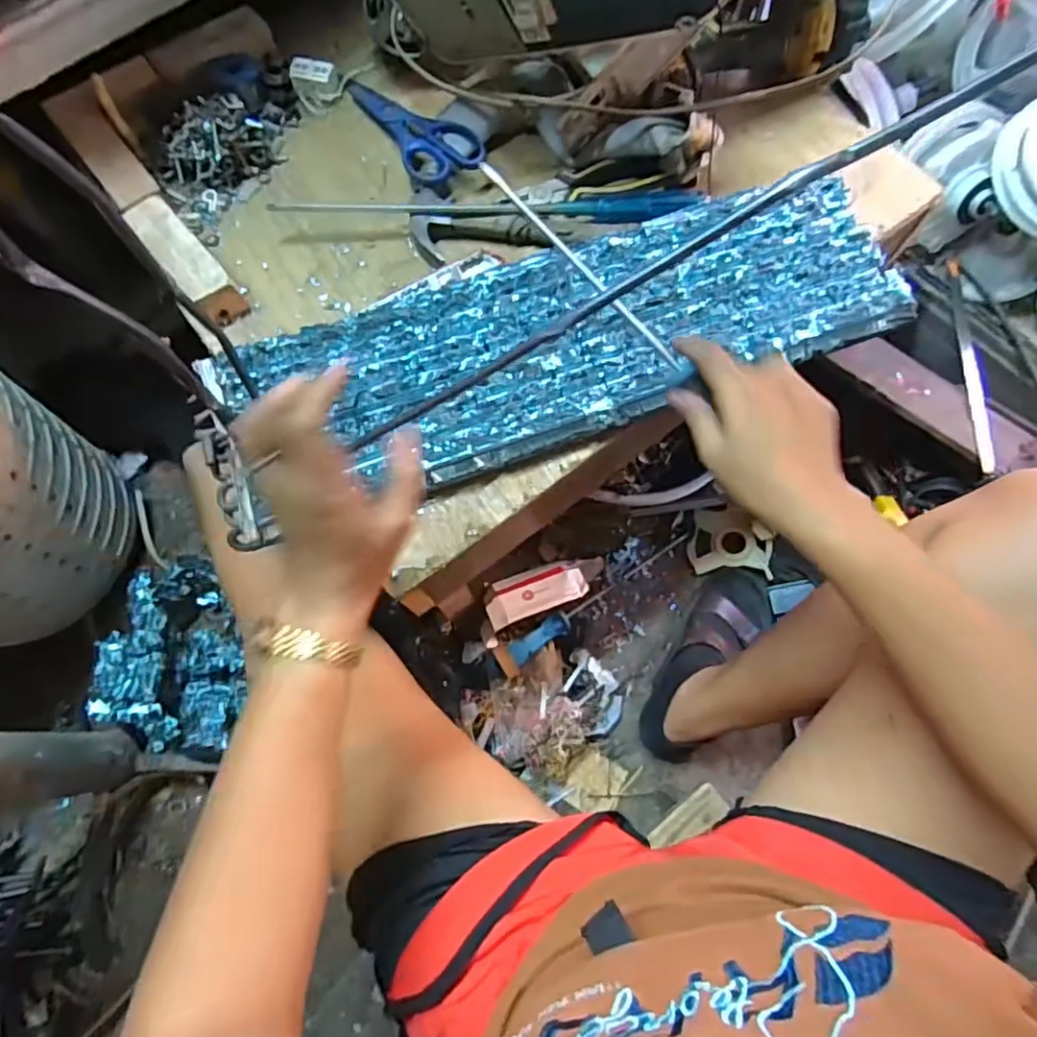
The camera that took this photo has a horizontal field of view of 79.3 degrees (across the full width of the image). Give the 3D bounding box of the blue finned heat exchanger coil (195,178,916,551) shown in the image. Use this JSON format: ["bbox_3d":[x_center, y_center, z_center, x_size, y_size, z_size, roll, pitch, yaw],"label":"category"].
[{"bbox_3d":[0.033,-0.156,0.525,0.573,0.027,0.185,-19,72,-7],"label":"blue finned heat exchanger coil"}]

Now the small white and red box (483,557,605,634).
[{"bbox_3d":[0.033,0.086,0.785,0.156,0.042,0.061,-21,73,-8],"label":"small white and red box"}]

